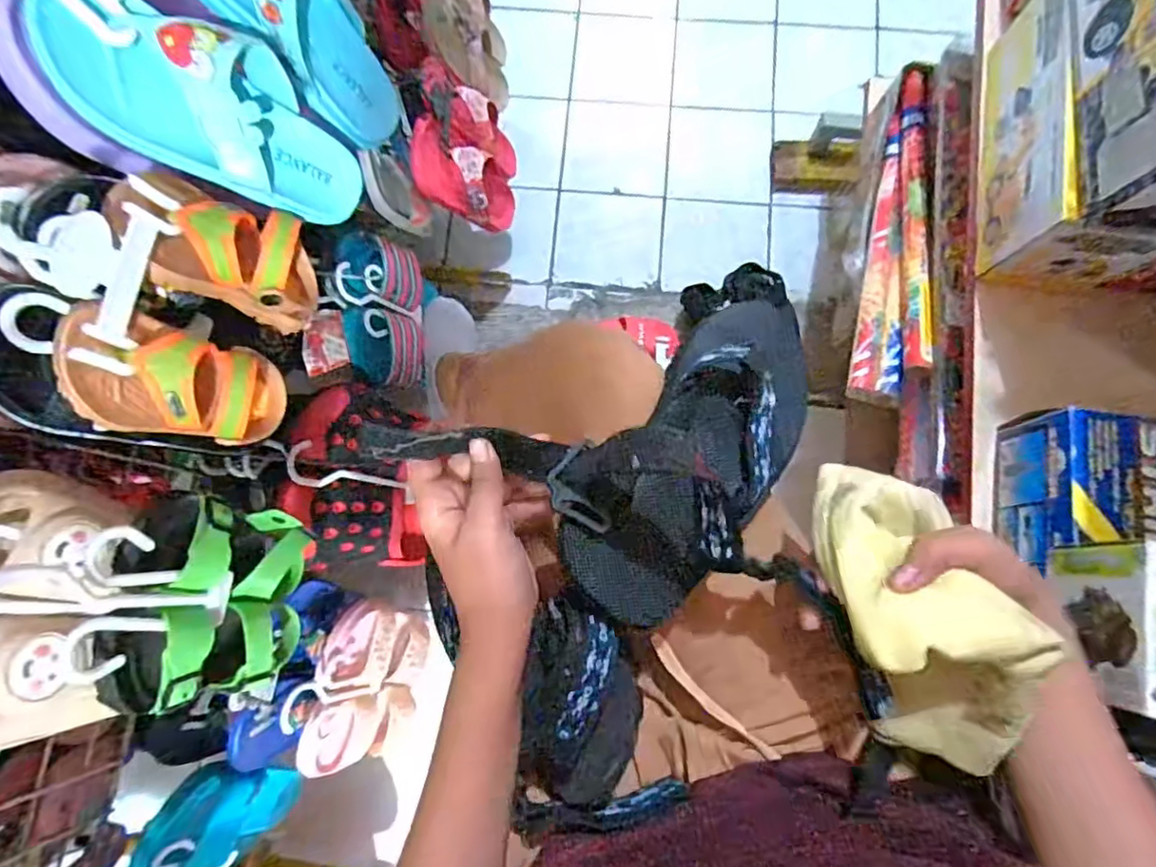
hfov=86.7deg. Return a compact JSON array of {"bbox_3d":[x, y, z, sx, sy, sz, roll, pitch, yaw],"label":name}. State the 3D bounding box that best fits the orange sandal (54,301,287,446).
[{"bbox_3d":[-0.248,-0.031,0.393,0.049,0.136,0.065,-1,78,29],"label":"orange sandal"}]

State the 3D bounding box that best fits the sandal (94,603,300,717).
[{"bbox_3d":[-0.266,0.154,0.436,0.052,0.156,0.062,-10,80,24],"label":"sandal"}]

